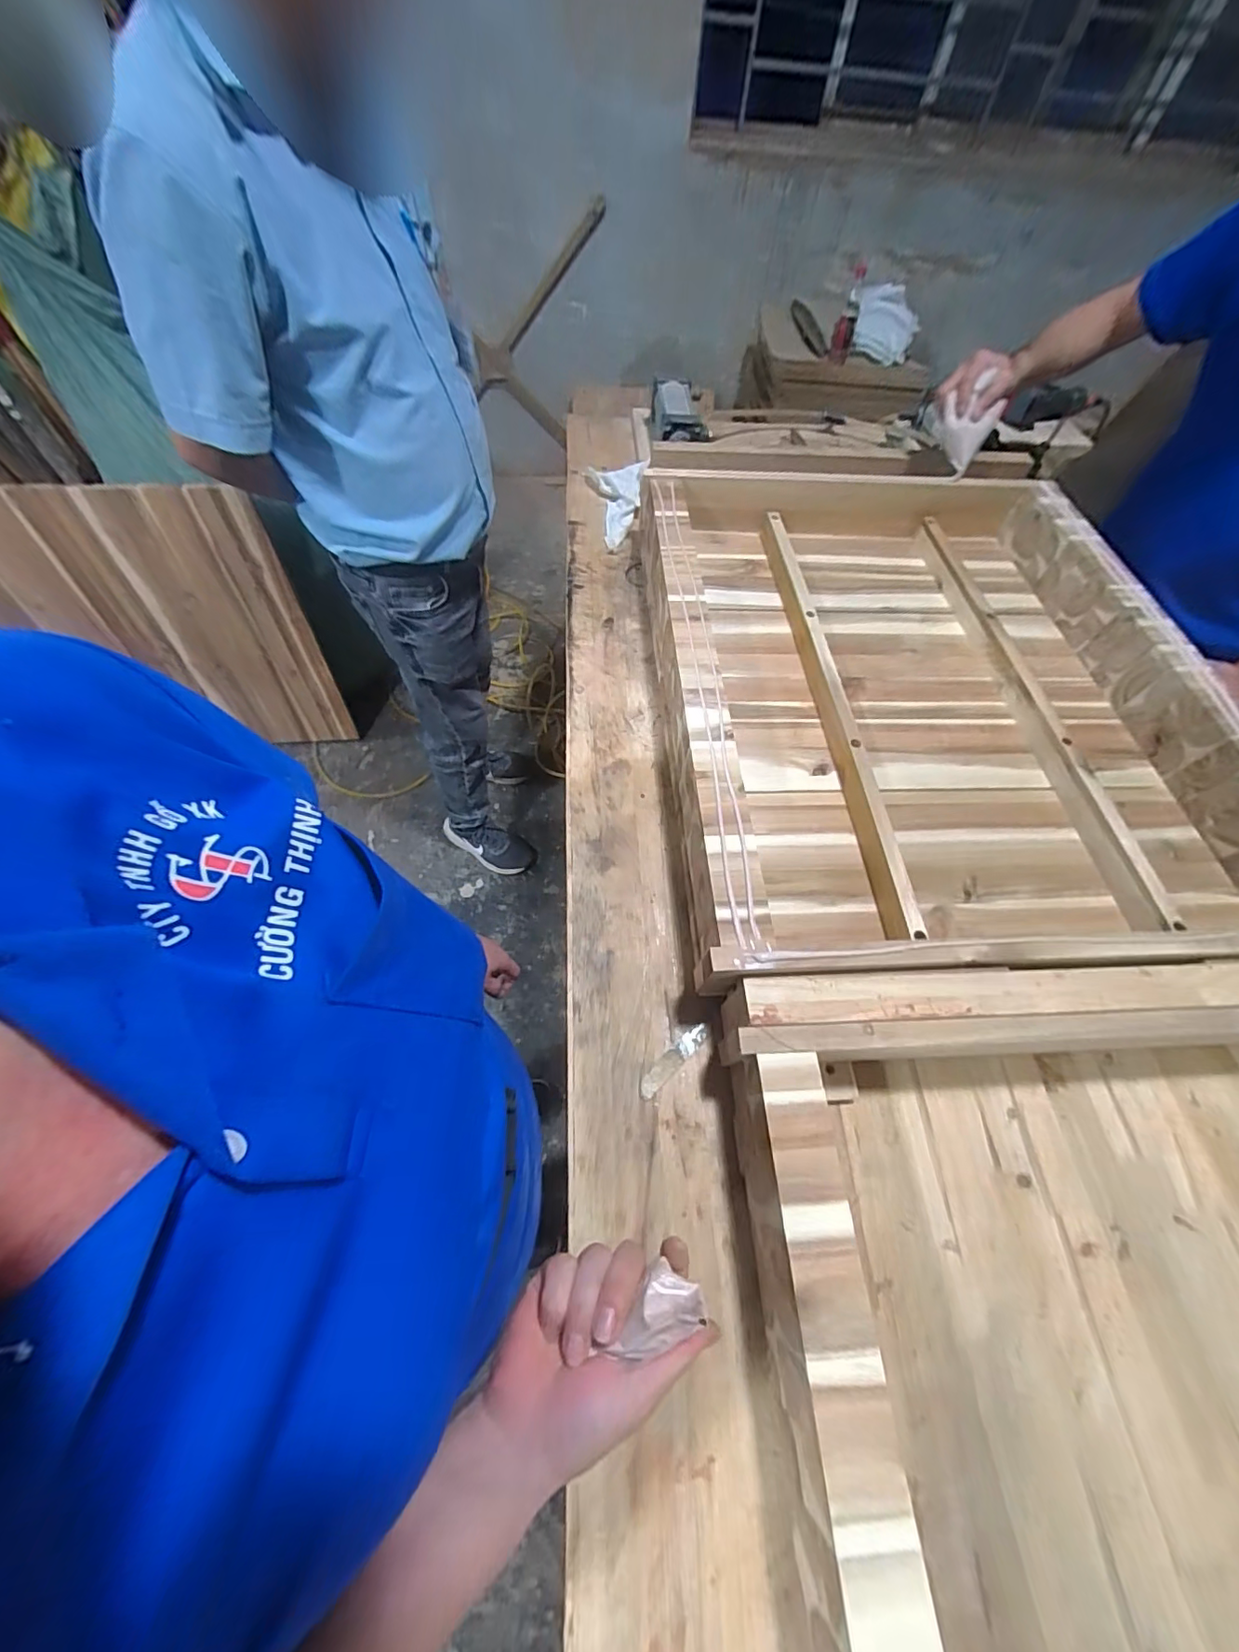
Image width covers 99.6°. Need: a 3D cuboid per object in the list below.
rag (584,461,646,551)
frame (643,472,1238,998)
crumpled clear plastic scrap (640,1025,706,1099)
[{"bbox_3d":[0.002,-0.616,0.993,0.120,0.035,0.240,-4,61,-6],"label":"rag"},{"bbox_3d":[0.407,-0.210,0.721,0.687,0.114,0.826,-2,60,-2],"label":"frame"},{"bbox_3d":[0.054,0.233,0.523,0.090,0.005,0.018,-38,68,-20],"label":"crumpled clear plastic scrap"}]

